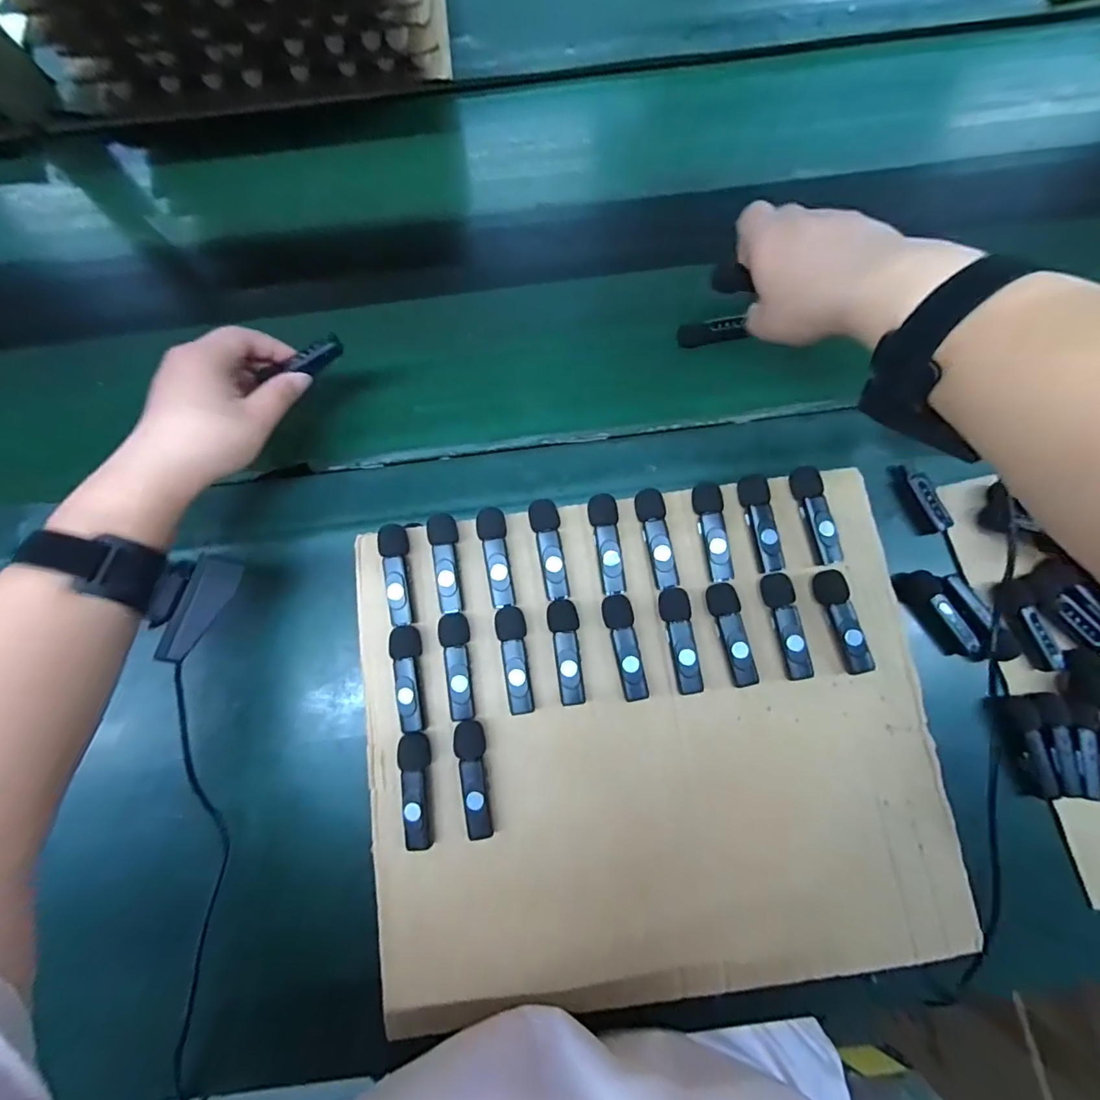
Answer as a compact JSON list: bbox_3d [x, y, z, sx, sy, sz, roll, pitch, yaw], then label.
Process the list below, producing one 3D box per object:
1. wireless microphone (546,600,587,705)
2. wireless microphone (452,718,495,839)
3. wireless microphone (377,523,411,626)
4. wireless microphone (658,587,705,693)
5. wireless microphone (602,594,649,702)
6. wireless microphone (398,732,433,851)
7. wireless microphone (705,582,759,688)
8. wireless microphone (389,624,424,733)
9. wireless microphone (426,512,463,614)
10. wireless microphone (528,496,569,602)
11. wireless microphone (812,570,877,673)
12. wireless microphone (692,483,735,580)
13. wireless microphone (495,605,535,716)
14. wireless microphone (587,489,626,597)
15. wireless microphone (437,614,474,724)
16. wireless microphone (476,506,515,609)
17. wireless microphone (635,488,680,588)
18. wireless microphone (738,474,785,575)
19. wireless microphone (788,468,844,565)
[{"bbox_3d":[0.010,0.065,0.318,0.019,0.017,0.064,-4,75,0],"label":"wireless microphone"},{"bbox_3d":[-0.046,0.139,0.304,0.018,0.016,0.065,-6,75,-1],"label":"wireless microphone"},{"bbox_3d":[-0.101,0.017,0.329,0.017,0.022,0.066,-6,75,-1],"label":"wireless microphone"},{"bbox_3d":[0.082,0.057,0.317,0.019,0.015,0.065,-6,75,-1],"label":"wireless microphone"},{"bbox_3d":[0.047,0.062,0.317,0.019,0.017,0.065,-9,75,-2],"label":"wireless microphone"},{"bbox_3d":[-0.081,0.146,0.305,0.018,0.018,0.064,-4,75,0],"label":"wireless microphone"},{"bbox_3d":[0.114,0.054,0.316,0.020,0.019,0.064,-9,75,-1],"label":"wireless microphone"},{"bbox_3d":[-0.090,0.081,0.317,0.017,0.020,0.064,-6,75,-1],"label":"wireless microphone"},{"bbox_3d":[-0.066,0.009,0.330,0.019,0.021,0.065,-12,75,-2],"label":"wireless microphone"},{"bbox_3d":[-0.001,0.000,0.329,0.020,0.018,0.065,-6,75,-1],"label":"wireless microphone"},{"bbox_3d":[0.185,0.046,0.317,0.016,0.018,0.066,-15,75,-3],"label":"wireless microphone"},{"bbox_3d":[0.108,-0.012,0.326,0.021,0.012,0.063,-7,75,-1],"label":"wireless microphone"},{"bbox_3d":[-0.022,0.070,0.318,0.019,0.017,0.065,-6,75,-1],"label":"wireless microphone"},{"bbox_3d":[0.037,-0.003,0.330,0.021,0.018,0.065,-3,75,0],"label":"wireless microphone"},{"bbox_3d":[-0.059,0.074,0.317,0.018,0.017,0.064,-5,75,-1],"label":"wireless microphone"},{"bbox_3d":[-0.036,0.005,0.328,0.019,0.015,0.065,-7,75,-1],"label":"wireless microphone"},{"bbox_3d":[0.070,-0.007,0.331,0.019,0.019,0.066,-8,75,-1],"label":"wireless microphone"},{"bbox_3d":[0.139,-0.018,0.327,0.018,0.012,0.064,-8,75,-1],"label":"wireless microphone"},{"bbox_3d":[0.175,-0.024,0.328,0.017,0.013,0.065,-10,75,-2],"label":"wireless microphone"}]

